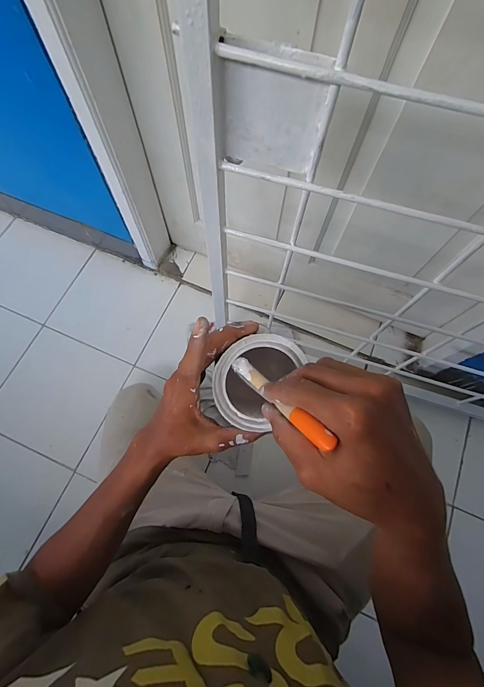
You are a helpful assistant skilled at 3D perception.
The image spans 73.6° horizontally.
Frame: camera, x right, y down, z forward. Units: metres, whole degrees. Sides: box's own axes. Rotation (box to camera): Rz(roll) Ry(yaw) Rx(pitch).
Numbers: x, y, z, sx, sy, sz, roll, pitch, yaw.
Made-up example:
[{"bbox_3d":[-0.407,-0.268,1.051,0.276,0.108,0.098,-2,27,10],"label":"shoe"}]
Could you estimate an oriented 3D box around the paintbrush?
[{"bbox_3d":[0.025,0.040,0.251,0.017,0.138,0.021,-32,114,-11],"label":"paintbrush"}]

